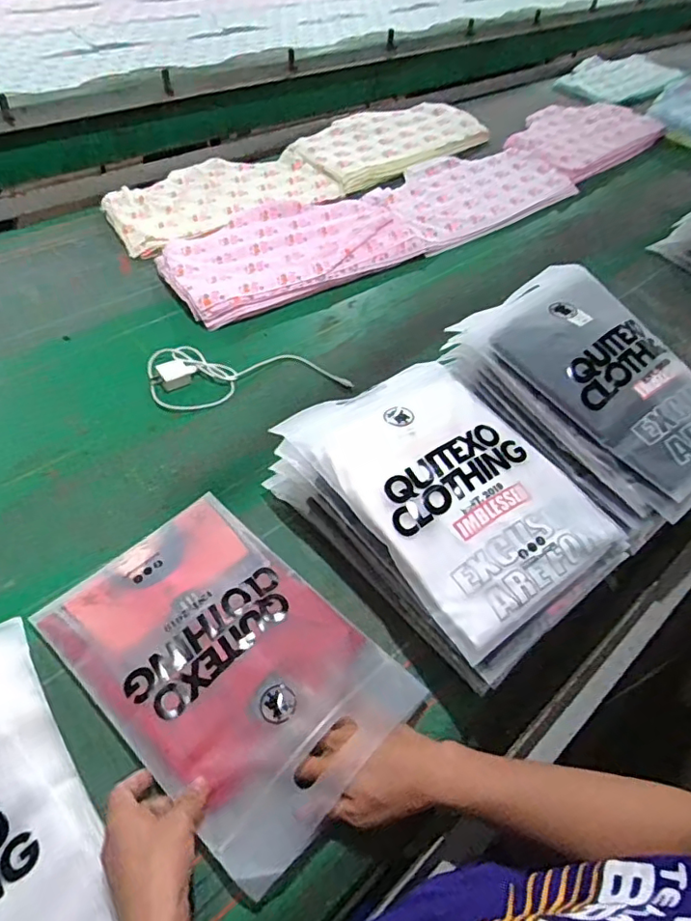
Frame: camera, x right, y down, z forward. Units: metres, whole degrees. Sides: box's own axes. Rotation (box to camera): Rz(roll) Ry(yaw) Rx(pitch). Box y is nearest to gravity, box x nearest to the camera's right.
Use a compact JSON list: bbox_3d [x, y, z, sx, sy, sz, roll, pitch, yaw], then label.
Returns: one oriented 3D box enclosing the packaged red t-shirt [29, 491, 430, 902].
[{"bbox_3d":[-0.125,0.201,0.594,0.357,0.021,0.243,36,56,25],"label":"packaged red t-shirt"}]

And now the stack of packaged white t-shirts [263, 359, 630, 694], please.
[{"bbox_3d":[0.116,0.036,0.657,0.260,0.119,0.364,-31,60,-28],"label":"stack of packaged white t-shirts"}]

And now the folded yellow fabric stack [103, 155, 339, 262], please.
[{"bbox_3d":[-0.263,-0.550,1.169,0.491,0.039,0.272,-33,58,-28],"label":"folded yellow fabric stack"}]

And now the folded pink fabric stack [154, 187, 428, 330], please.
[{"bbox_3d":[-0.085,-0.414,1.066,0.537,0.044,0.263,-30,57,-26],"label":"folded pink fabric stack"}]

